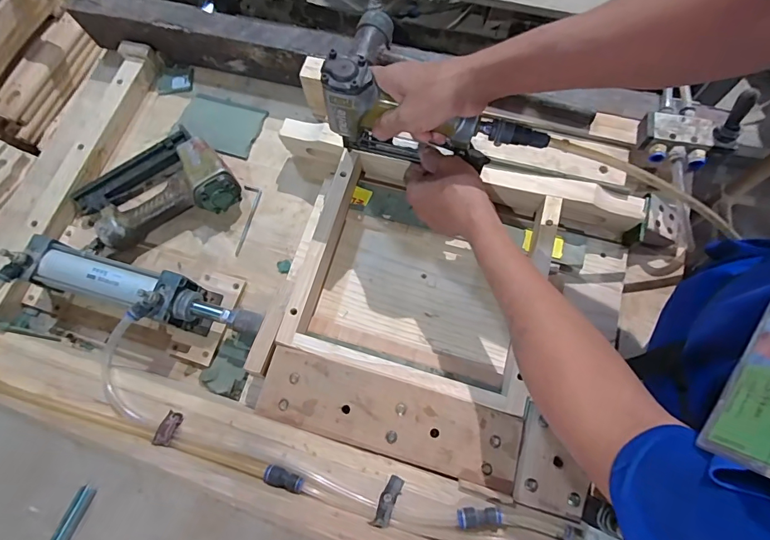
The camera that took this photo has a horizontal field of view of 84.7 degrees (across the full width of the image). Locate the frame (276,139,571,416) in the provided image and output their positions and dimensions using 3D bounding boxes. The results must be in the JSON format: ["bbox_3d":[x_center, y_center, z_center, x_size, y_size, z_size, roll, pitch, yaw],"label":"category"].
[{"bbox_3d":[0.048,0.007,0.534,0.289,0.055,0.265,15,73,7],"label":"frame"}]

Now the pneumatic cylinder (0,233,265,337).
[{"bbox_3d":[-0.308,0.028,0.539,0.317,0.083,0.070,13,72,7],"label":"pneumatic cylinder"}]

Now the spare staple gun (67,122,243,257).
[{"bbox_3d":[-0.334,-0.108,0.606,0.215,0.062,0.146,-34,73,-9],"label":"spare staple gun"}]

